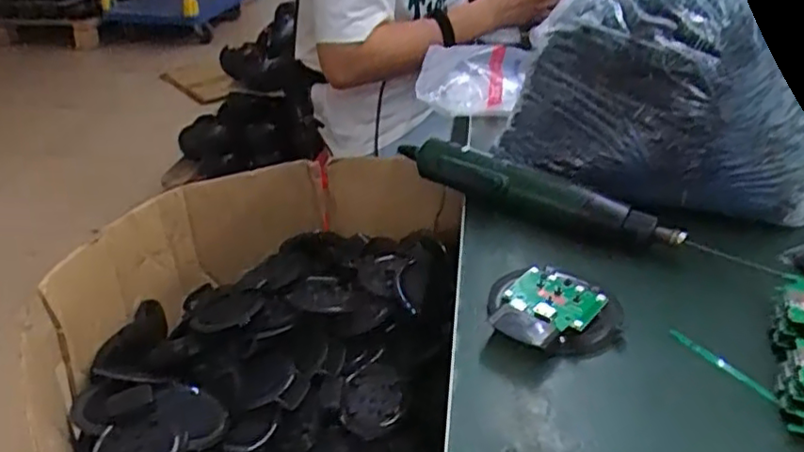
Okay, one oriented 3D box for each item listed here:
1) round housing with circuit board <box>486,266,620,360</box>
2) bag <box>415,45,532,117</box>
[{"bbox_3d":[0.102,0.054,0.441,0.089,0.024,0.089,0,32,0],"label":"round housing with circuit board"},{"bbox_3d":[0.087,-0.187,0.801,0.121,0.026,0.124,16,55,12],"label":"bag"}]

